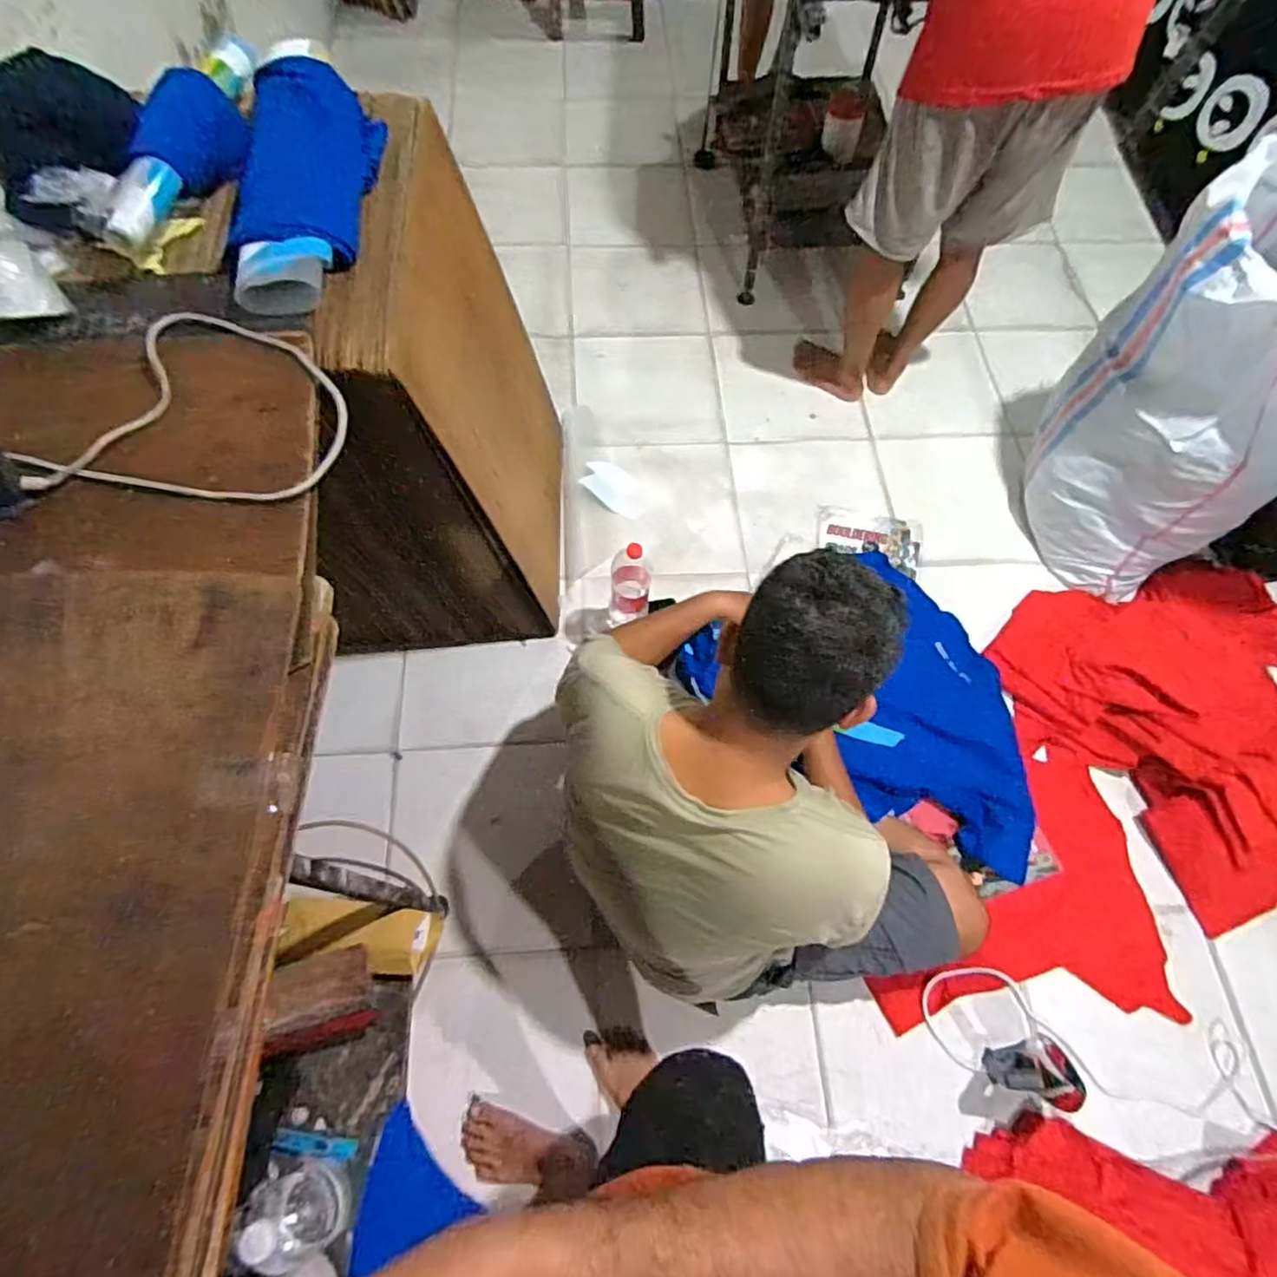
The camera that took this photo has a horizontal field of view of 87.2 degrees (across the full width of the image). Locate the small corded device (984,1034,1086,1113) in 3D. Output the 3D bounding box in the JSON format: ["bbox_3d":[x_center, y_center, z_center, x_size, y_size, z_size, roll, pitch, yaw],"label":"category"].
[{"bbox_3d":[0.670,0.718,1.130,0.084,0.191,0.103,20,67,8],"label":"small corded device"}]

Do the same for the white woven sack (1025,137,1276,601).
[{"bbox_3d":[1.175,-0.513,1.373,0.385,0.816,0.540,2,66,-1],"label":"white woven sack"}]

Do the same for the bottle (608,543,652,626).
[{"bbox_3d":[-0.017,-0.128,1.402,0.089,0.262,0.094,6,66,0],"label":"bottle"}]

